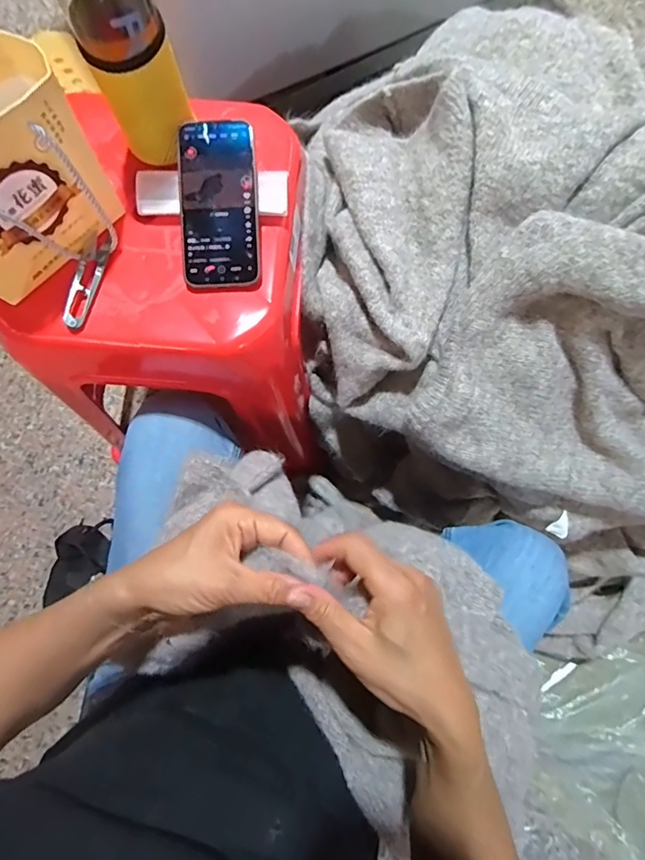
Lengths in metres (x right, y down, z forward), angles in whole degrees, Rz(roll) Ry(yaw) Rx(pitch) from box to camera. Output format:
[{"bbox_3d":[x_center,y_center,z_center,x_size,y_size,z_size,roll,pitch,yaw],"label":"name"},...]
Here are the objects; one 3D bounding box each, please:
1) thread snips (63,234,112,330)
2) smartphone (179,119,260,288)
[{"bbox_3d":[-0.236,-0.150,0.474,0.026,0.015,0.102,13,78,3],"label":"thread snips"},{"bbox_3d":[-0.103,-0.226,0.476,0.074,0.008,0.160,-2,92,0],"label":"smartphone"}]

